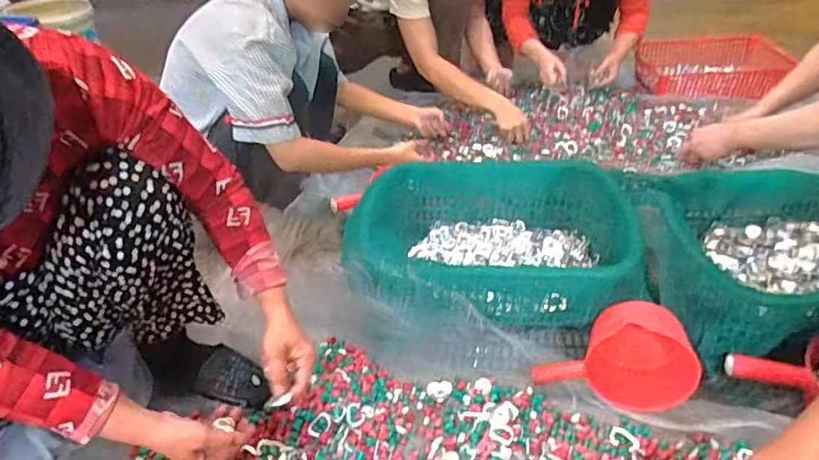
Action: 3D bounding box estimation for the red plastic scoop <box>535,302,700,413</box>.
[{"bbox_3d":[0.301,0.176,0.814,0.217,0.122,0.112,9,41,17],"label":"red plastic scoop"}]

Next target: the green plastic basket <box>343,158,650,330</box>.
[{"bbox_3d":[0.151,0.016,1.026,0.473,0.170,0.391,2,39,9],"label":"green plastic basket"}]

